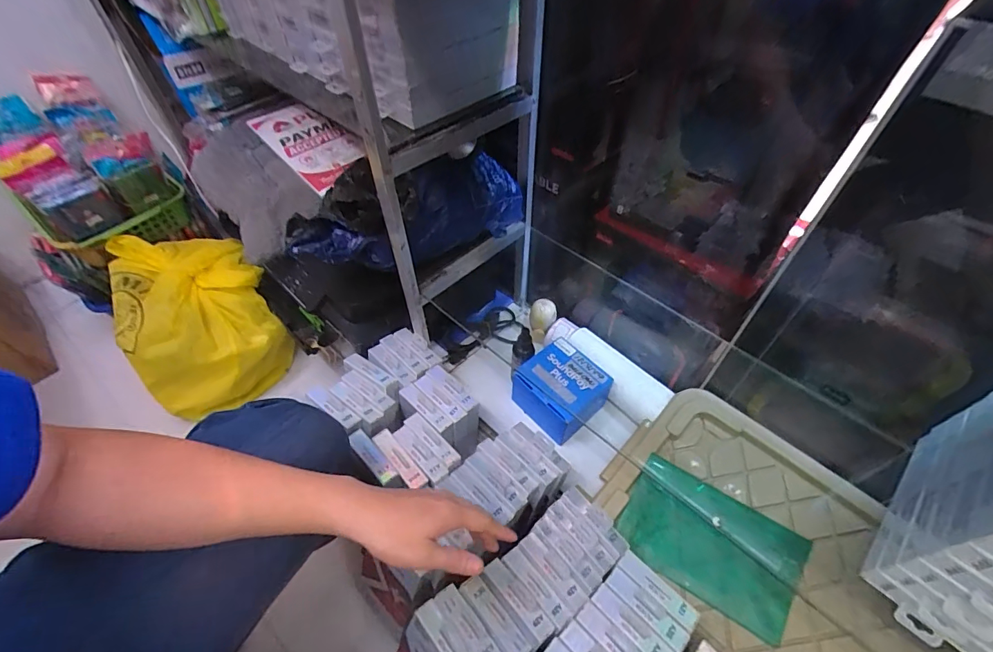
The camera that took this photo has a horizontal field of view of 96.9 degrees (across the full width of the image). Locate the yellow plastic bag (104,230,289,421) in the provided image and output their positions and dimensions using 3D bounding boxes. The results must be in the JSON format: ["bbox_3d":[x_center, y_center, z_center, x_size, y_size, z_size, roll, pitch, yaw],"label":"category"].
[{"bbox_3d":[-0.588,-0.027,0.900,0.243,0.198,0.324,-25,55,-18],"label":"yellow plastic bag"}]

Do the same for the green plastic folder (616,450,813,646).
[{"bbox_3d":[0.298,0.301,0.621,0.226,0.013,0.143,28,68,22],"label":"green plastic folder"}]

